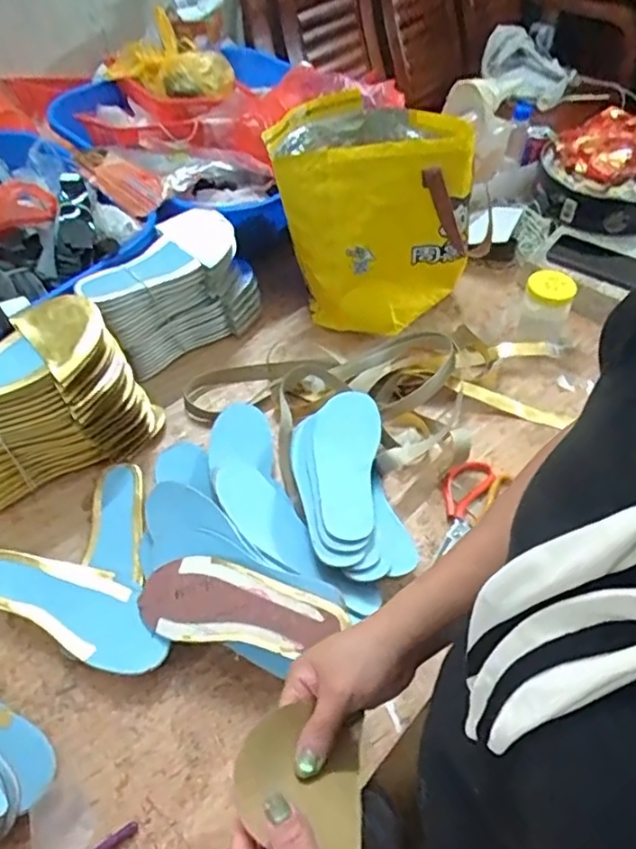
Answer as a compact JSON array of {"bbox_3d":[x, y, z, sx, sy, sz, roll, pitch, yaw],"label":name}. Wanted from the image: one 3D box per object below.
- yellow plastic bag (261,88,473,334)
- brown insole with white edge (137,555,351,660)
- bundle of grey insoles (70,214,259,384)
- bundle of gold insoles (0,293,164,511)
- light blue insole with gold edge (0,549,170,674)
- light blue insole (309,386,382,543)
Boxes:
[{"bbox_3d":[0.077,-0.345,0.992,0.289,0.243,0.299,-7,50,-5],"label":"yellow plastic bag"},{"bbox_3d":[-0.090,0.187,0.647,0.235,0.033,0.080,2,48,23],"label":"brown insole with white edge"},{"bbox_3d":[-0.227,-0.200,0.968,0.272,0.168,0.123,-35,57,-26],"label":"bundle of grey insoles"},{"bbox_3d":[-0.354,-0.008,0.784,0.134,0.195,0.281,34,58,27],"label":"bundle of gold insoles"},{"bbox_3d":[-0.280,0.201,0.705,0.266,0.043,0.096,19,52,16],"label":"light blue insole with gold edge"},{"bbox_3d":[0.040,0.044,0.796,0.088,0.009,0.241,-5,44,0],"label":"light blue insole"}]

